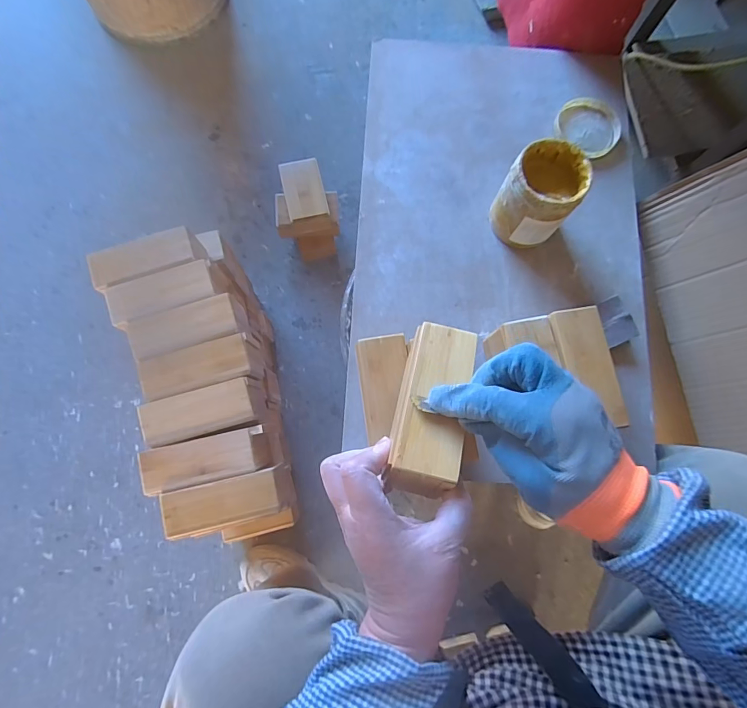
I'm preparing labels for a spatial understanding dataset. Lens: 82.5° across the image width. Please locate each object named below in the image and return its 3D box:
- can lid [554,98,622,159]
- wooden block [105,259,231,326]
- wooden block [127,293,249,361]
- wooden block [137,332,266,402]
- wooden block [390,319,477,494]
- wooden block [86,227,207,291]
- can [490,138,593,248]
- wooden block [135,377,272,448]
[{"bbox_3d":[0.292,-0.310,0.575,0.084,0.010,0.080,0,78,-1],"label":"can lid"},{"bbox_3d":[-0.258,-0.071,0.544,0.134,0.063,0.054,-20,79,-5],"label":"wooden block"},{"bbox_3d":[-0.228,-0.028,0.539,0.130,0.062,0.055,-17,79,-6],"label":"wooden block"},{"bbox_3d":[-0.208,0.022,0.529,0.126,0.067,0.050,-15,79,-5],"label":"wooden block"},{"bbox_3d":[0.046,0.042,0.335,0.050,0.029,0.134,12,65,1],"label":"wooden block"},{"bbox_3d":[-0.286,-0.115,0.544,0.128,0.047,0.055,-20,79,-5],"label":"wooden block"},{"bbox_3d":[0.191,-0.182,0.498,0.078,0.099,0.084,0,78,-1],"label":"can"},{"bbox_3d":[-0.199,0.071,0.512,0.129,0.053,0.054,-13,79,-5],"label":"wooden block"}]

